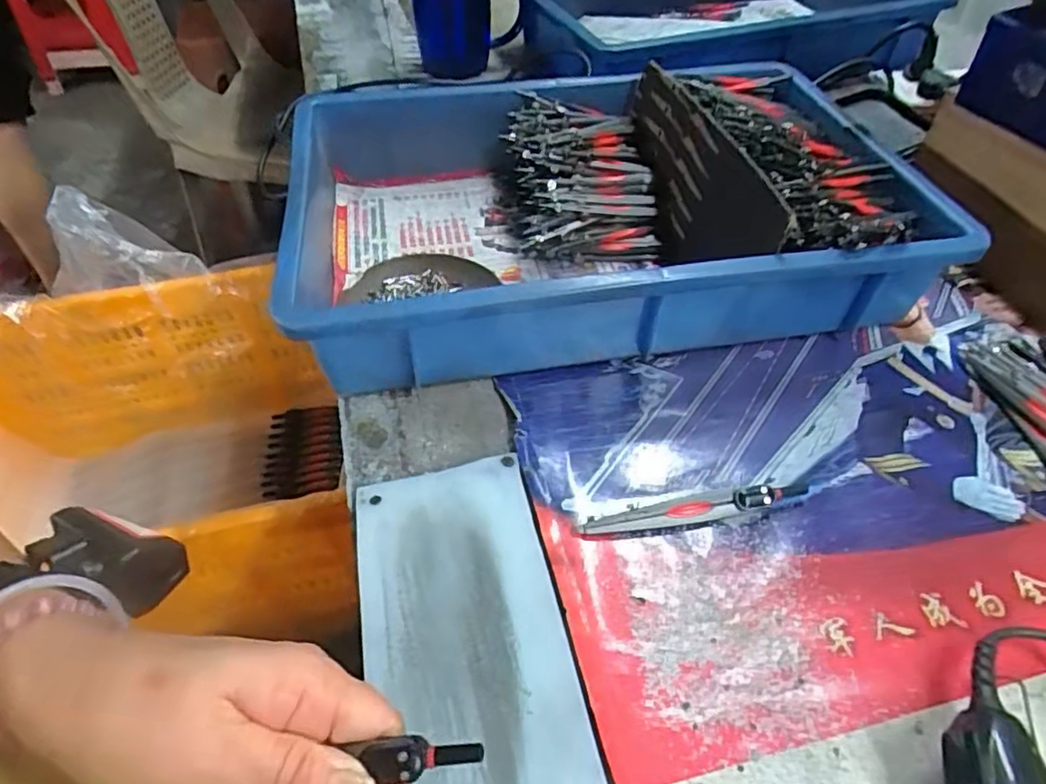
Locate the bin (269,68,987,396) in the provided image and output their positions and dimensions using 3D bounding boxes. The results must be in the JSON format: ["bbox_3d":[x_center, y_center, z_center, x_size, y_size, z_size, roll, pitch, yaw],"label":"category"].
[{"bbox_3d":[0.055,-0.145,0.473,0.431,0.088,0.288,-8,49,-8],"label":"bin"}]

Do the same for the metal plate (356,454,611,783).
[{"bbox_3d":[-0.025,0.117,0.291,0.090,0.005,0.196,-9,48,-9],"label":"metal plate"}]

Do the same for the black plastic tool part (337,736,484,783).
[{"bbox_3d":[-0.036,0.129,0.220,0.044,0.008,0.013,-1,48,0],"label":"black plastic tool part"}]

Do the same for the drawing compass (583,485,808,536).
[{"bbox_3d":[0.097,0.064,0.343,0.128,0.011,0.012,-9,49,-9],"label":"drawing compass"}]

